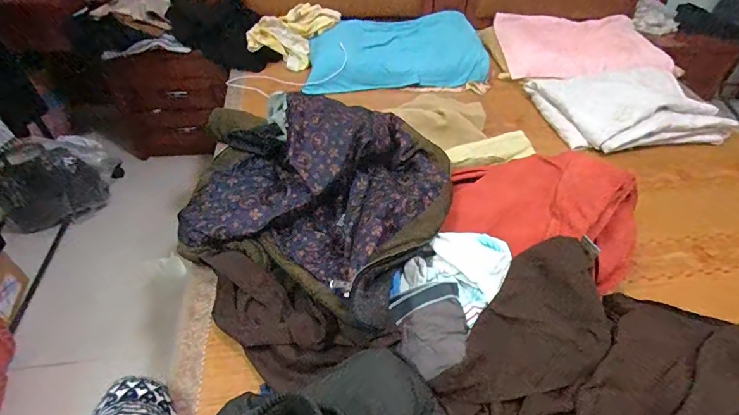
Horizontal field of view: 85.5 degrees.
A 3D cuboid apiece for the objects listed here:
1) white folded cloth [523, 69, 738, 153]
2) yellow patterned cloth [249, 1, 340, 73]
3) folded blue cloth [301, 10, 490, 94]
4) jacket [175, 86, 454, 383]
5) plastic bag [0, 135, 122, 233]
[{"bbox_3d":[0.856,-0.352,1.362,0.517,0.122,0.400,-4,44,-8],"label":"white folded cloth"},{"bbox_3d":[-0.301,-0.704,1.575,0.248,0.070,0.346,35,80,-7],"label":"yellow patterned cloth"},{"bbox_3d":[0.093,-0.632,1.595,0.693,0.144,0.435,-5,44,-8],"label":"folded blue cloth"},{"bbox_3d":[-0.133,-0.036,0.872,0.574,0.191,0.566,21,46,18],"label":"jacket"},{"bbox_3d":[-1.136,-0.089,1.457,0.171,0.277,0.424,27,49,23],"label":"plastic bag"}]

